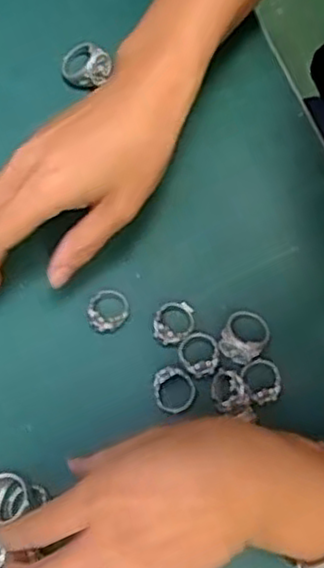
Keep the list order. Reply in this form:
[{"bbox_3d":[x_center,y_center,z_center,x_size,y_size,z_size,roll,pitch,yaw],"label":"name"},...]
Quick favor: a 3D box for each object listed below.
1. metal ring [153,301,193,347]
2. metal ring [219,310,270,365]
[{"bbox_3d":[0.006,0.021,0.385,0.022,0.011,0.025,-1,76,2],"label":"metal ring"},{"bbox_3d":[0.045,0.028,0.381,0.024,0.014,0.031,25,78,8],"label":"metal ring"}]

